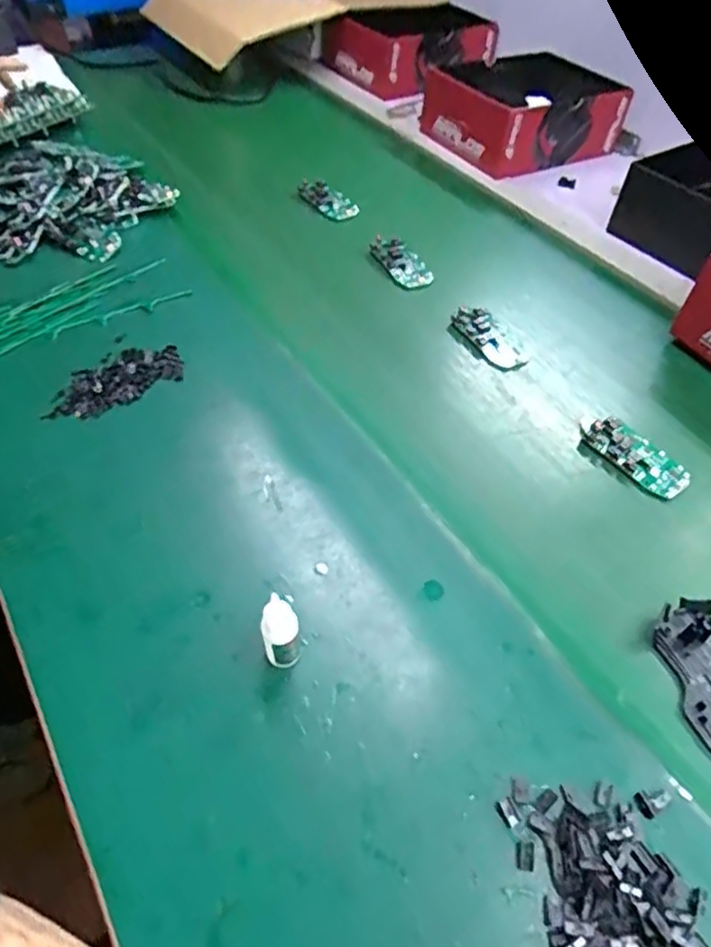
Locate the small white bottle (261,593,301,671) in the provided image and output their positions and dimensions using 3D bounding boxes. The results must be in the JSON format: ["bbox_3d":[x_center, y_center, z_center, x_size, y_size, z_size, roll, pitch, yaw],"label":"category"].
[{"bbox_3d":[-0.046,0.100,0.383,0.020,0.066,0.021,3,49,-3],"label":"small white bottle"}]

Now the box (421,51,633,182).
[{"bbox_3d":[0.256,-0.547,0.938,0.244,0.098,0.198,-18,53,-21],"label":"box"}]

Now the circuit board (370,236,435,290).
[{"bbox_3d":[0.055,-0.248,0.728,0.046,0.012,0.089,-21,54,-23],"label":"circuit board"}]

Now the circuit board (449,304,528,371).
[{"bbox_3d":[0.142,-0.140,0.640,0.048,0.016,0.089,-23,55,-24],"label":"circuit board"}]

